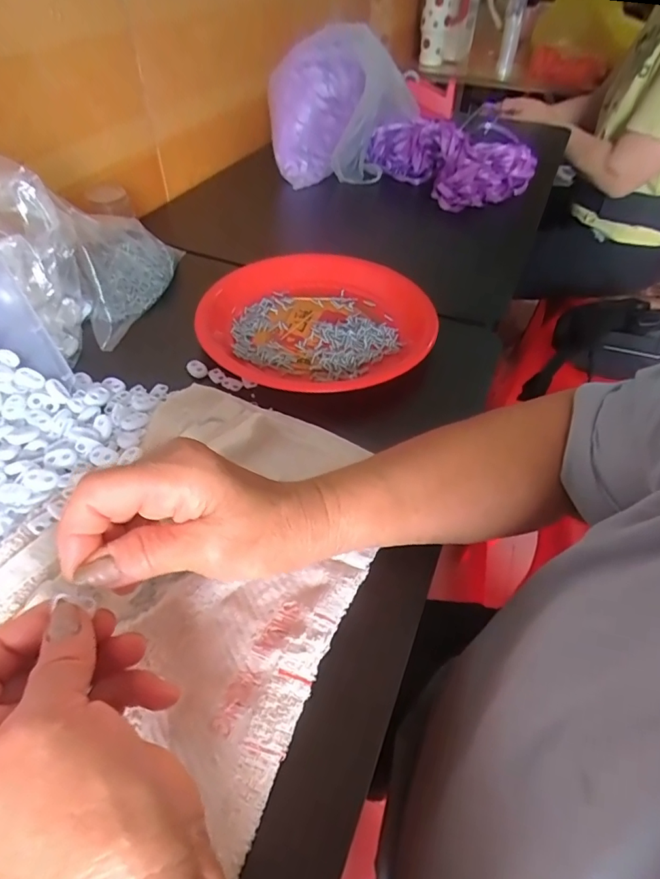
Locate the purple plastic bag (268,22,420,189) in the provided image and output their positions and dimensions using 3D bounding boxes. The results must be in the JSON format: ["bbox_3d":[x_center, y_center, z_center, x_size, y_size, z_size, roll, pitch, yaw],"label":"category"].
[{"bbox_3d":[0.018,-0.475,0.702,0.200,0.179,0.114,2,46,-1],"label":"purple plastic bag"}]

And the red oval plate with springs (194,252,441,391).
[{"bbox_3d":[-0.006,-0.124,0.487,0.219,0.031,0.215,9,47,5],"label":"red oval plate with springs"}]

